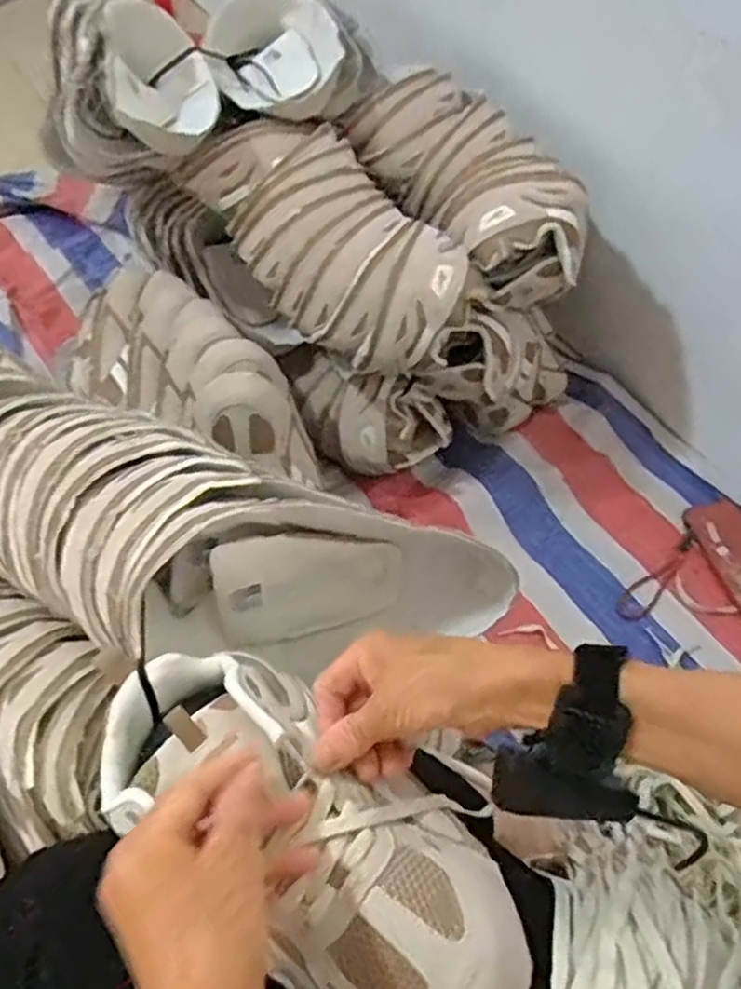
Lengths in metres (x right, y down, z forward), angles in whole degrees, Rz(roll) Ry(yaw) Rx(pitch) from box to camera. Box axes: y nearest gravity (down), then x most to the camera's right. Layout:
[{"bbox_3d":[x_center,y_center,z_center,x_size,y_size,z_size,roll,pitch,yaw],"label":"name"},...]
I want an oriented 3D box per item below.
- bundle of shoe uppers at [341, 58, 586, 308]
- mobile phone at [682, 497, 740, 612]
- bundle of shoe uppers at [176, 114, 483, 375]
[{"bbox_3d":[0.116,-0.353,0.867,0.163,0.125,0.330,-25,59,-21],"label":"bundle of shoe uppers"},{"bbox_3d":[0.449,0.080,0.904,0.077,0.016,0.164,-23,57,-2],"label":"mobile phone"},{"bbox_3d":[-0.049,-0.282,0.813,0.175,0.119,0.347,-26,59,-21],"label":"bundle of shoe uppers"}]

